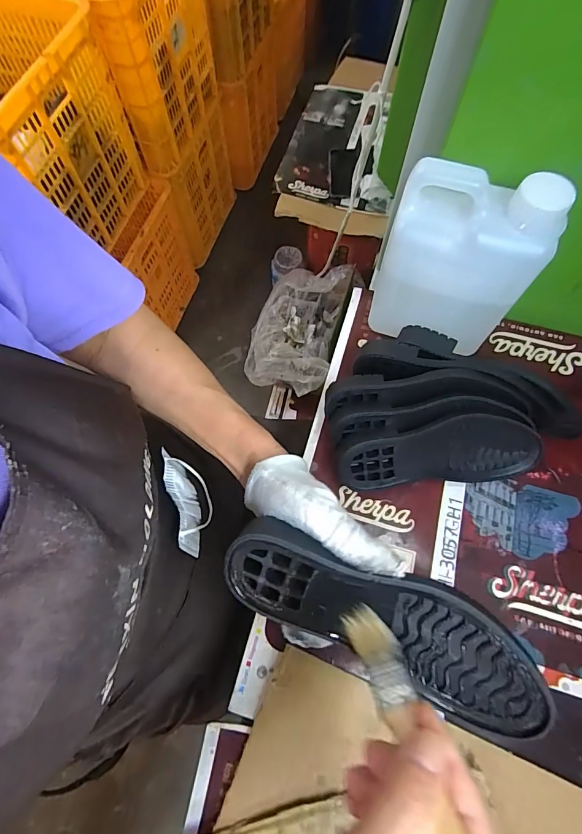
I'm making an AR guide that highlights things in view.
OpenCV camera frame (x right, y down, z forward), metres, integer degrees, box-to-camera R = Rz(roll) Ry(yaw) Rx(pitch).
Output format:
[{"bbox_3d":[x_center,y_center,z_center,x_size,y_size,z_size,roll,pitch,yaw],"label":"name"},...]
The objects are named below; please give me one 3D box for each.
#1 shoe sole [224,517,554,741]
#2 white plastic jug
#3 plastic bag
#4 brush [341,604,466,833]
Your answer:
[{"bbox_3d":[0.055,0.119,0.242,0.194,0.033,0.073,25,110,4],"label":"shoe sole"},{"bbox_3d":[0.147,-0.134,0.369,0.124,0.170,0.065,10,69,5],"label":"white plastic jug"},{"bbox_3d":[0.012,-0.255,1.151,0.236,0.164,0.390,15,70,7],"label":"plastic bag"},{"bbox_3d":[0.057,0.152,0.179,0.025,0.022,0.143,-13,24,-4],"label":"brush"}]

